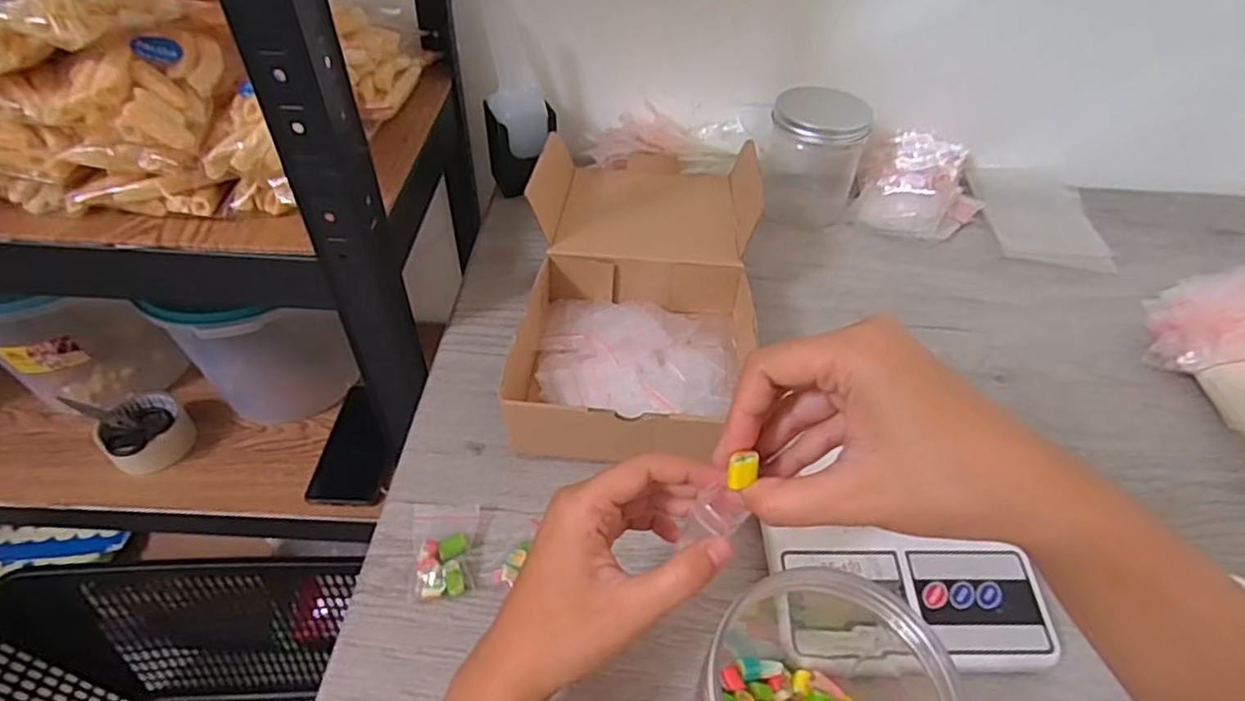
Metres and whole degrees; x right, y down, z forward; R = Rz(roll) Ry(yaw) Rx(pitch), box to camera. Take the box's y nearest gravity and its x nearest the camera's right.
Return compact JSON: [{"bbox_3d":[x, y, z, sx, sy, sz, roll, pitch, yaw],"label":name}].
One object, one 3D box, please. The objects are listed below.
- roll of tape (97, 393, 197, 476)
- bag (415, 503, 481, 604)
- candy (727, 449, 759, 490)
[{"bbox_3d":[-0.538,0.091,0.743,0.081,0.048,0.085,1,46,-1],"label":"roll of tape"},{"bbox_3d":[-0.105,0.117,0.387,0.037,0.011,0.060,-6,47,-8],"label":"bag"},{"bbox_3d":[0.046,0.046,0.248,0.011,0.009,0.010,2,47,-1],"label":"candy"}]

